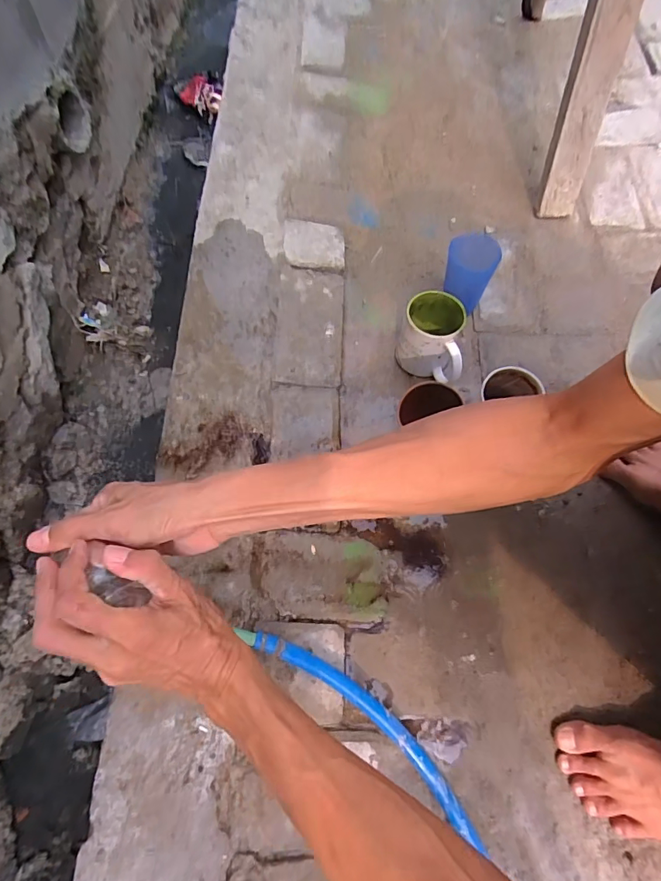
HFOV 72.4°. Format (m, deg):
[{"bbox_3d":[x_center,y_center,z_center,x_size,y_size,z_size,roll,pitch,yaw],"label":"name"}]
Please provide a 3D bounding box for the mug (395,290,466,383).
[{"bbox_3d":[0.154,-0.153,0.660,0.097,0.095,0.094,0,69,0],"label":"mug"}]

